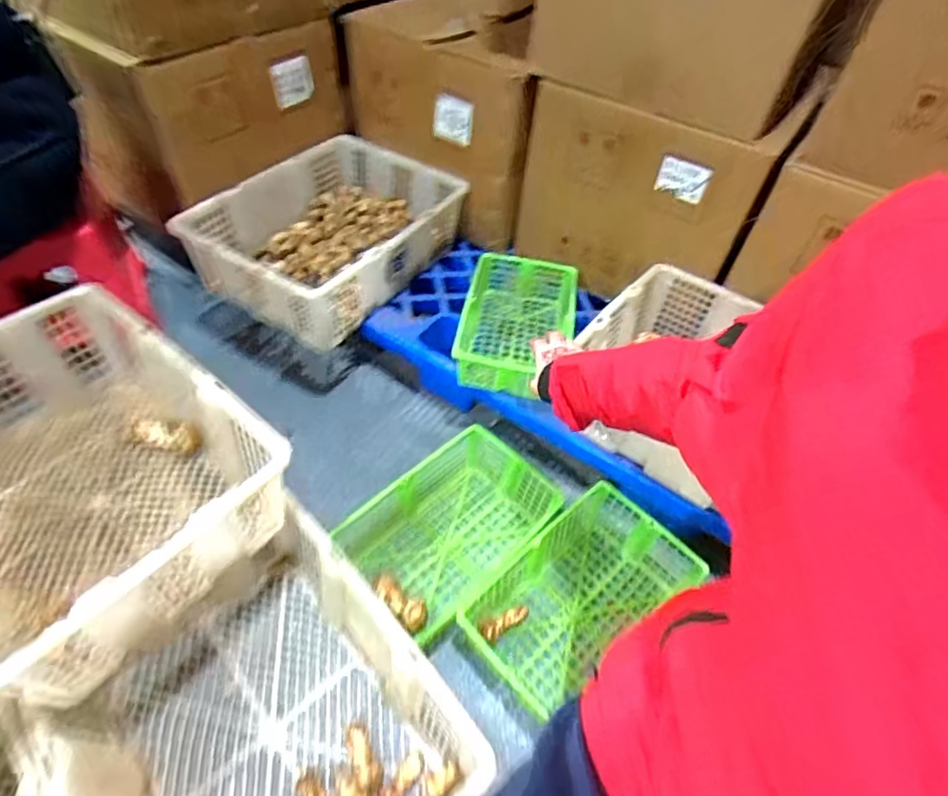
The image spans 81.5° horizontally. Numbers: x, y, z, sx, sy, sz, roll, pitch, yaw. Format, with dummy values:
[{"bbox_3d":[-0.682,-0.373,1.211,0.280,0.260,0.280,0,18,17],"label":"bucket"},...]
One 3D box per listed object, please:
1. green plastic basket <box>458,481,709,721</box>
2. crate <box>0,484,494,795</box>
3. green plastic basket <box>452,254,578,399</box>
[{"bbox_3d":[0.155,0.299,0.836,0.336,0.102,0.190,-32,59,-29],"label":"green plastic basket"},{"bbox_3d":[-0.248,0.406,0.655,0.366,0.169,0.415,-34,60,-30],"label":"crate"},{"bbox_3d":[0.082,-0.145,1.025,0.200,0.103,0.290,13,49,5],"label":"green plastic basket"}]

